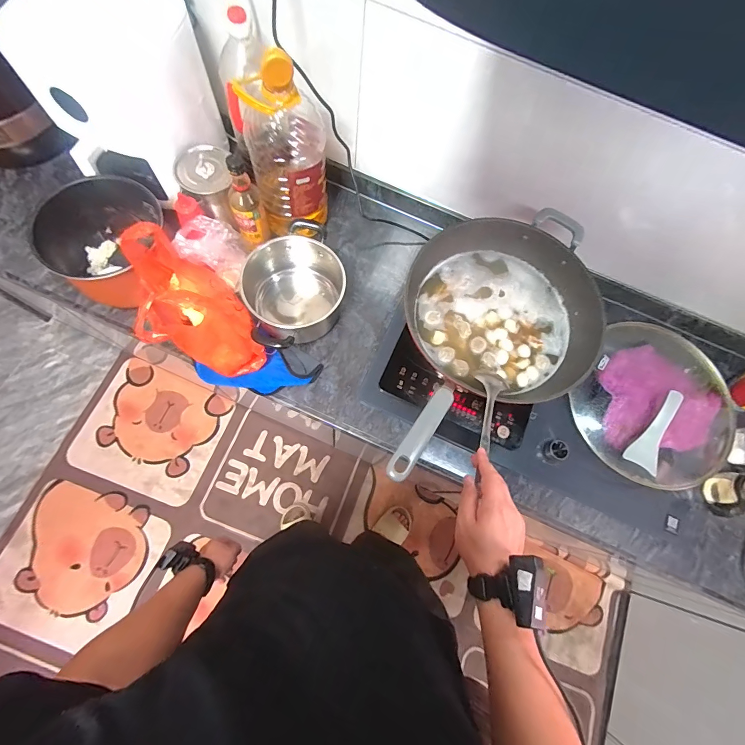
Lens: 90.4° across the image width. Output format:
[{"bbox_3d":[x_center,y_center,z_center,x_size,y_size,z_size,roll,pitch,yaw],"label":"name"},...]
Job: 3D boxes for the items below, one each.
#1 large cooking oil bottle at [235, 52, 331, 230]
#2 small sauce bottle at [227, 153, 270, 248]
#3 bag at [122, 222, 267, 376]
[{"bbox_3d":[-0.170,-0.444,0.735,0.148,0.342,0.119,-14,74,-10],"label":"large cooking oil bottle"},{"bbox_3d":[-0.259,-0.339,0.757,0.061,0.183,0.053,-19,75,-11],"label":"small sauce bottle"},{"bbox_3d":[-0.341,-0.139,0.698,0.148,0.249,0.244,-28,77,-13],"label":"bag"}]

